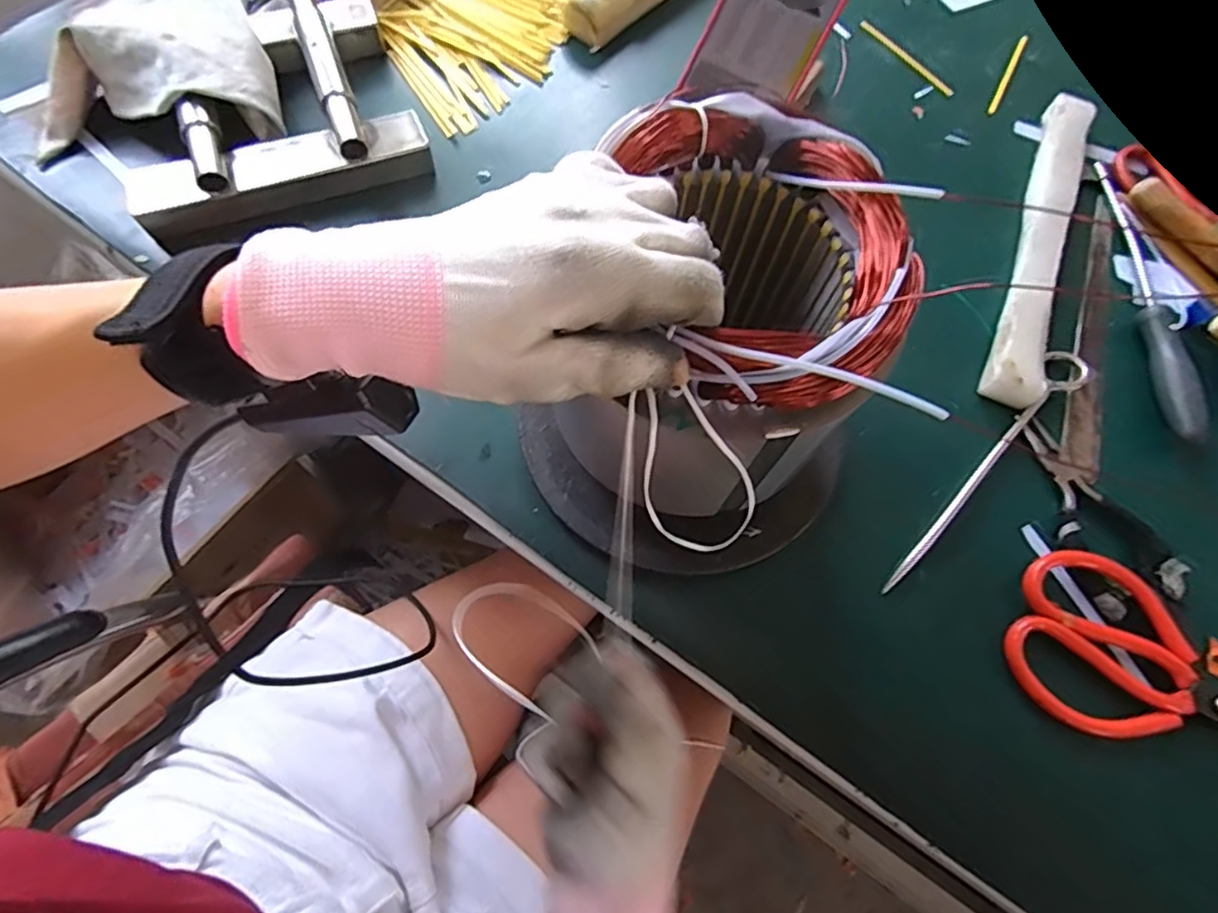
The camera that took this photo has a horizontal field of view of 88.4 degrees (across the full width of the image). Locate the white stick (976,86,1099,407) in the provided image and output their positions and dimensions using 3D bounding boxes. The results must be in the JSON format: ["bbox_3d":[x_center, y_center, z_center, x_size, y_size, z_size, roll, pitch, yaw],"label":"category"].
[{"bbox_3d":[0.319,-0.163,0.458,0.039,0.028,0.297,23,68,6],"label":"white stick"}]

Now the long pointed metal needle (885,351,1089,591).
[{"bbox_3d":[0.241,0.005,0.391,0.025,0.008,0.221,42,71,13],"label":"long pointed metal needle"}]

